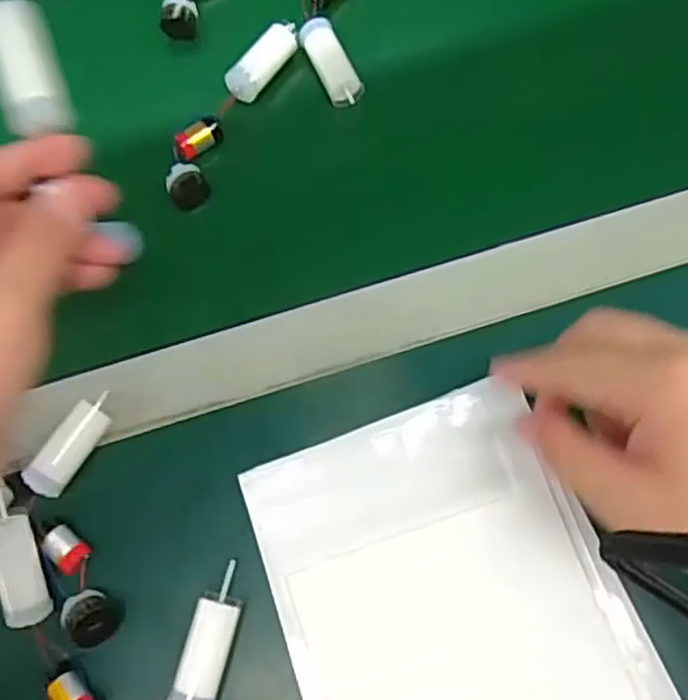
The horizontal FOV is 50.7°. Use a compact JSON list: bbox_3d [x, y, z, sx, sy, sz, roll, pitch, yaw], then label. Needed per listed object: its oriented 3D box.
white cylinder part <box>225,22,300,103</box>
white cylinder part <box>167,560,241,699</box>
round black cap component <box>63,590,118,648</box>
[{"bbox_3d":[-0.048,-0.173,0.440,0.019,0.020,0.055,37,73,9],"label":"white cylinder part"},{"bbox_3d":[-0.061,0.133,0.336,0.019,0.014,0.065,14,71,2],"label":"white cylinder part"},{"bbox_3d":[-0.118,0.123,0.336,0.024,0.012,0.021,35,73,9],"label":"round black cap component"}]

